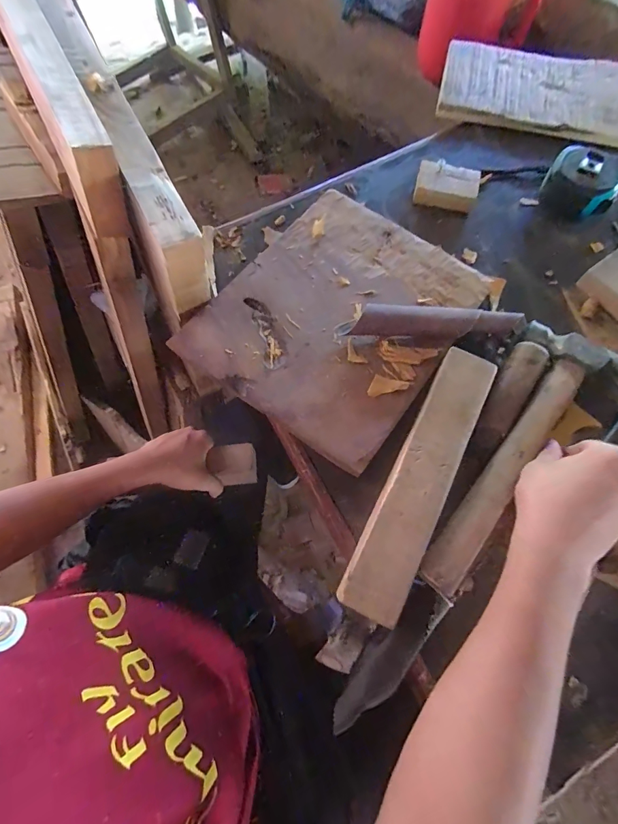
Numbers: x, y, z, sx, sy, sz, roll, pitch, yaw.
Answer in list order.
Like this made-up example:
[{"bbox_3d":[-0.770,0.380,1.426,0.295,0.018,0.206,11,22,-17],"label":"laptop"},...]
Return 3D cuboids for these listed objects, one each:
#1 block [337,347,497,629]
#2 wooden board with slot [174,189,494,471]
[{"bbox_3d":[0.098,0.054,0.330,0.050,0.029,0.237,27,74,9],"label":"block"},{"bbox_3d":[0.028,-0.102,0.399,0.224,0.017,0.250,34,75,11],"label":"wooden board with slot"}]

